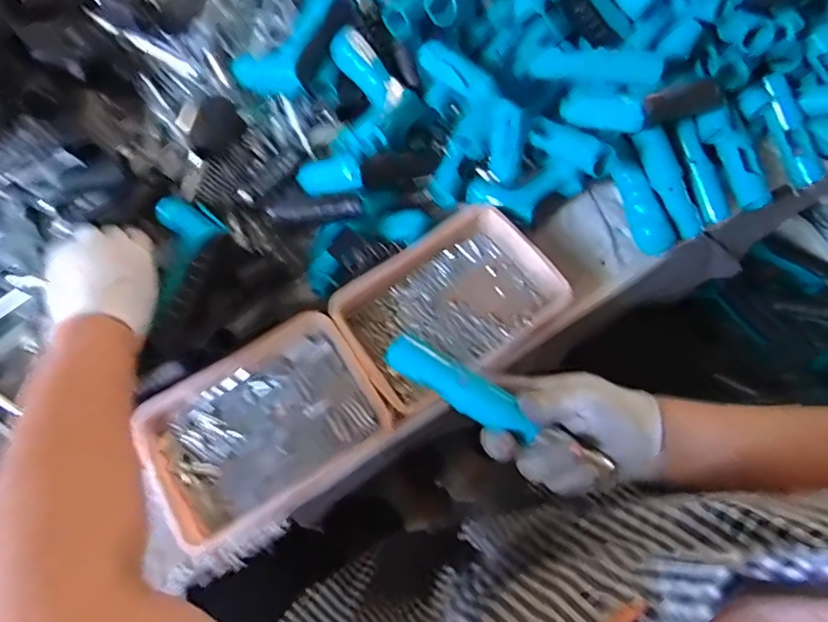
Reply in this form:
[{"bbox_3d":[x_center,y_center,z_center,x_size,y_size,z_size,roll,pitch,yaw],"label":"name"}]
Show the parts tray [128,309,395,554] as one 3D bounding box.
[{"bbox_3d":[-0.137,0.100,0.489,0.198,0.034,0.139,-32,69,-10],"label":"parts tray"}]

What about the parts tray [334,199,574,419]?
[{"bbox_3d":[0.033,-0.005,0.522,0.201,0.040,0.144,-32,69,-10],"label":"parts tray"}]

